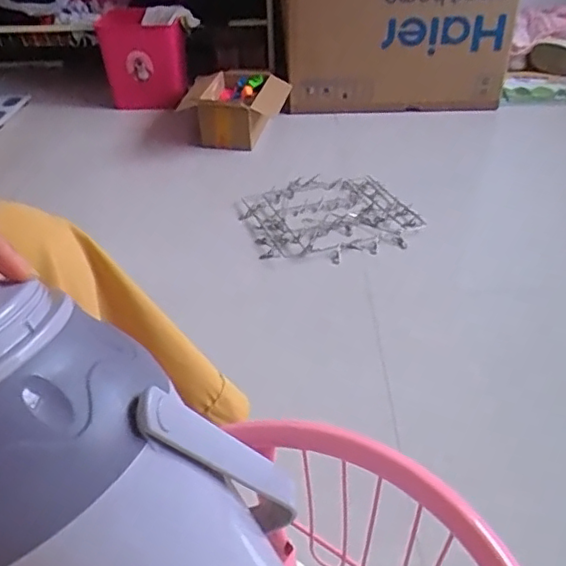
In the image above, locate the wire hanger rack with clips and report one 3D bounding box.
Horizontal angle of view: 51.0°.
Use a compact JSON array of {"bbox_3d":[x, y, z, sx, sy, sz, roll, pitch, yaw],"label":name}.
[{"bbox_3d":[0.092,-0.147,1.283,0.330,0.044,0.322,-1,38,1],"label":"wire hanger rack with clips"}]

